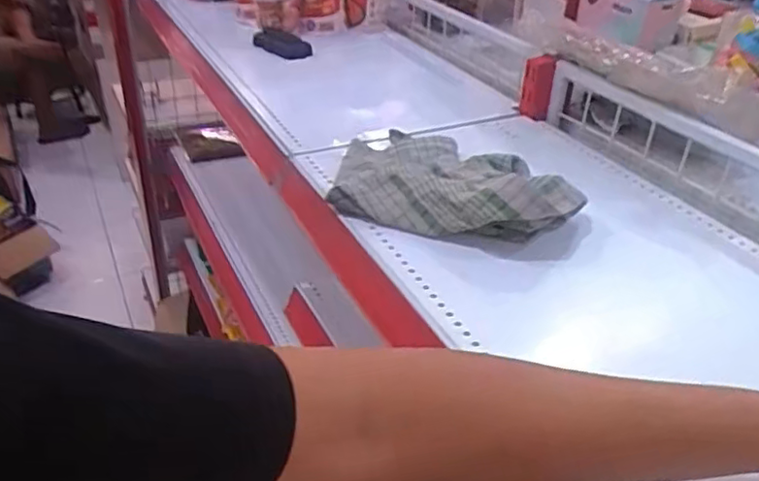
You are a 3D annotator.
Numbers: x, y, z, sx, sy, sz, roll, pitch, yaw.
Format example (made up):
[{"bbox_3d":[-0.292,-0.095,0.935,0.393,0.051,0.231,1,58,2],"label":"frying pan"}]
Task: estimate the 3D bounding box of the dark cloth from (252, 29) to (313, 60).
[{"bbox_3d":[-0.156,-0.318,1.020,0.092,0.041,0.037,17,37,20],"label":"dark cloth"}]

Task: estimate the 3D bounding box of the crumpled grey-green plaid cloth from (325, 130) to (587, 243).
[{"bbox_3d":[0.079,-0.072,0.653,0.240,0.058,0.188,11,35,12],"label":"crumpled grey-green plaid cloth"}]

